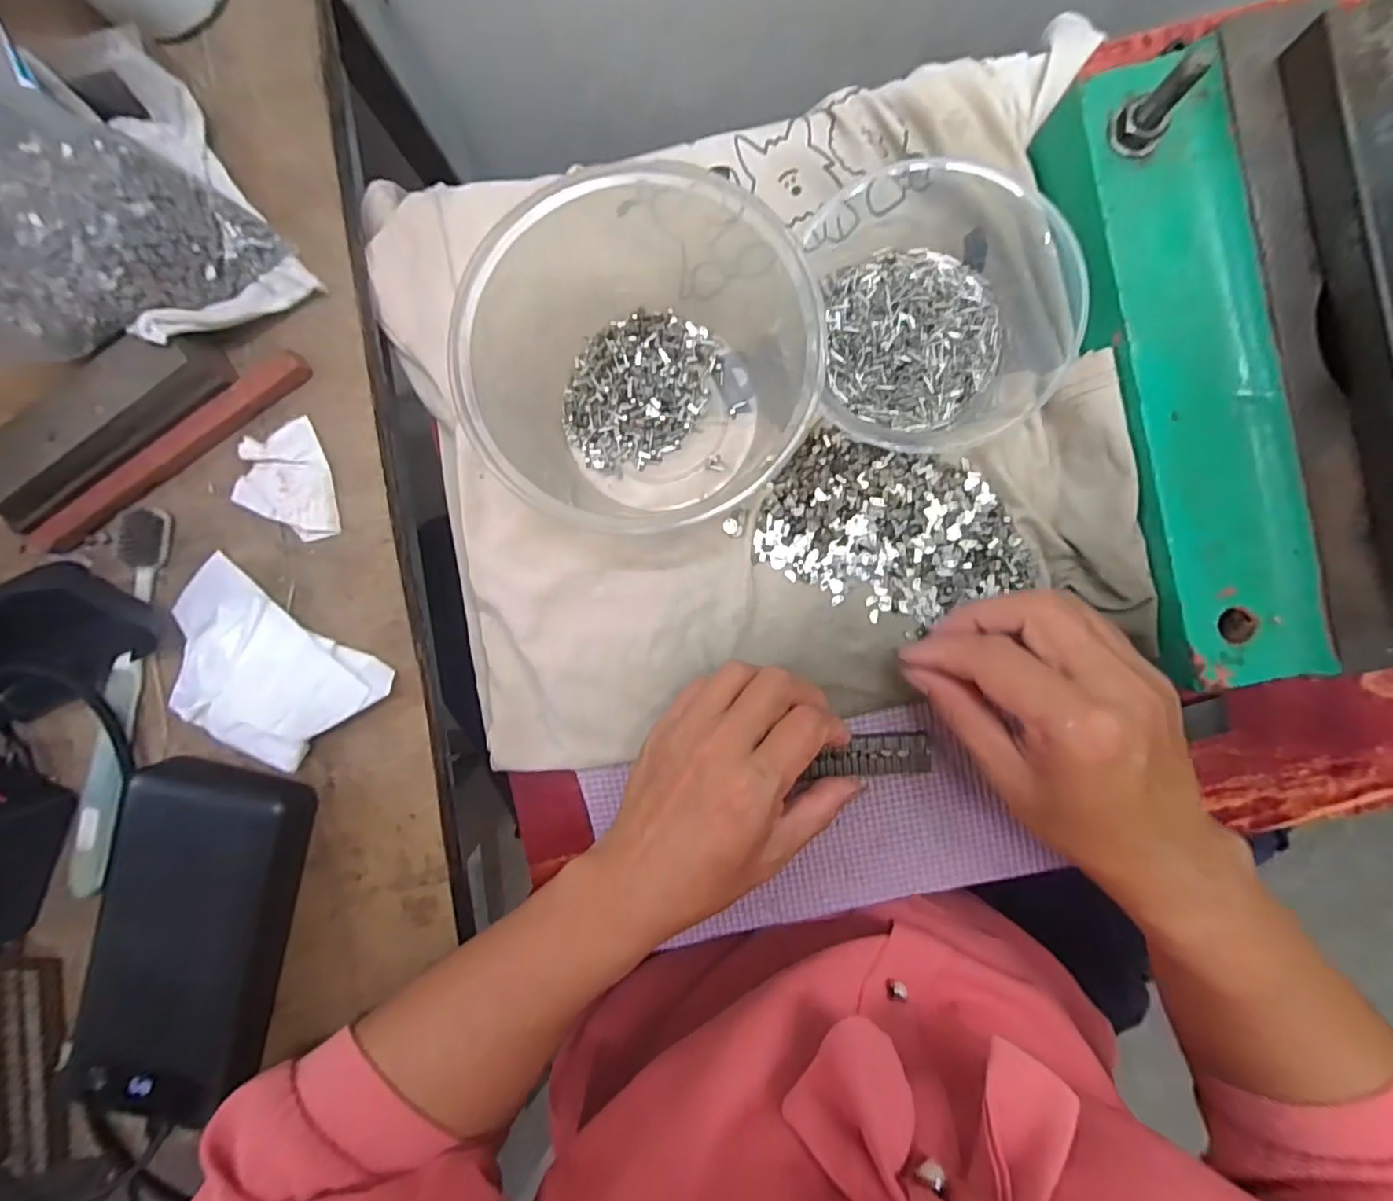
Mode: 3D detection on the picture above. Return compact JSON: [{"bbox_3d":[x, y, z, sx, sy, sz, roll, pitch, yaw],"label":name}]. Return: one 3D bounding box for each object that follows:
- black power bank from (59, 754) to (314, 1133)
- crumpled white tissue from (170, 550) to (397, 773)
[{"bbox_3d":[-0.229,0.154,0.270,0.071,0.020,0.160,13,92,2],"label":"black power bank"},{"bbox_3d":[-0.197,0.035,0.271,0.101,0.018,0.067,33,93,1],"label":"crumpled white tissue"}]

